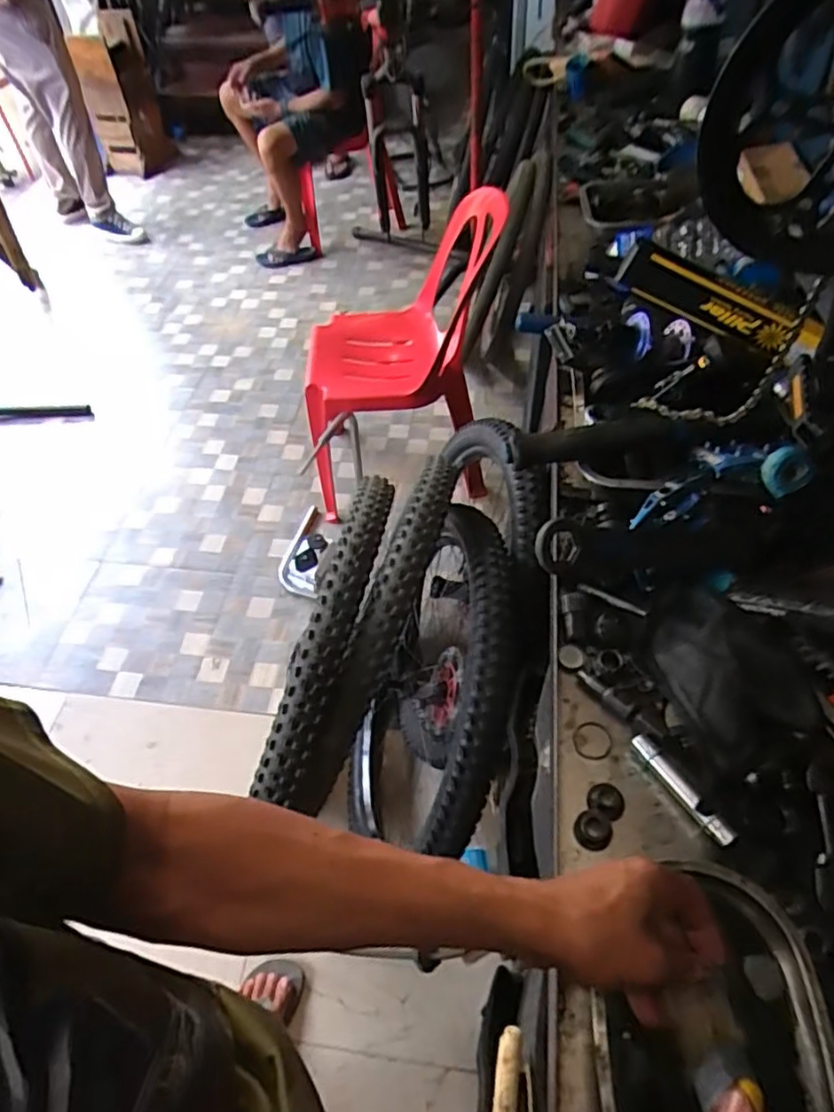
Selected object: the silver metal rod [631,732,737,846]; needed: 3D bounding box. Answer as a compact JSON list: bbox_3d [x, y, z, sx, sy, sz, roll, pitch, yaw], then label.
[{"bbox_3d":[0.228,0.196,0.559,0.018,0.015,0.107,-24,55,-16],"label":"silver metal rod"}]

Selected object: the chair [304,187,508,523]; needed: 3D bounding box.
[{"bbox_3d":[-0.046,-0.476,1.676,0.509,0.721,0.522,-14,52,-8],"label":"chair"}]

